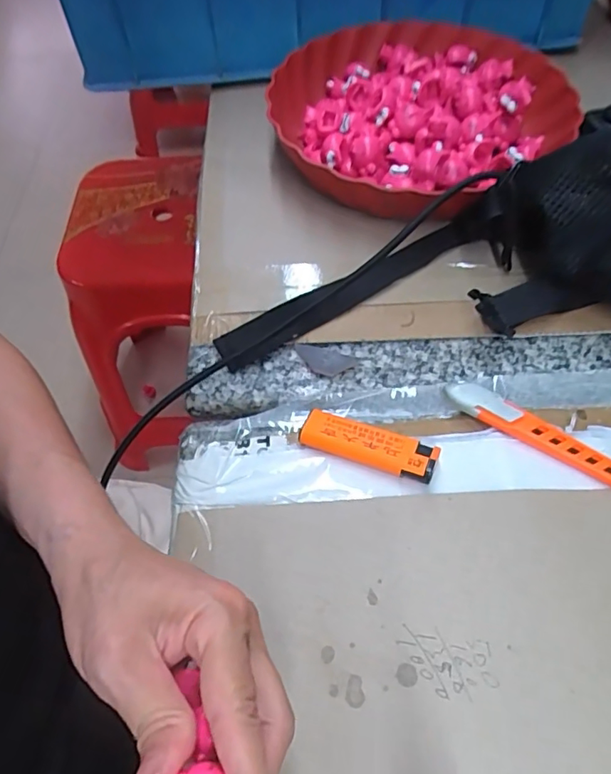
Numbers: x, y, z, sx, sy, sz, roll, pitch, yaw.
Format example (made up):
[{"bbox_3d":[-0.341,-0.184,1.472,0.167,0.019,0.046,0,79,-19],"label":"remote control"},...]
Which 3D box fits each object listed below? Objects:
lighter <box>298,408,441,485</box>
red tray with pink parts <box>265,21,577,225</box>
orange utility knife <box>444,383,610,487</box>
[{"bbox_3d":[0.037,0.034,0.319,0.079,0.017,0.023,20,59,14],"label":"lighter"},{"bbox_3d":[0.086,-0.234,0.462,0.228,0.070,0.243,35,64,22],"label":"red tray with pink parts"},{"bbox_3d":[0.140,0.029,0.319,0.119,0.015,0.018,28,62,19],"label":"orange utility knife"}]

